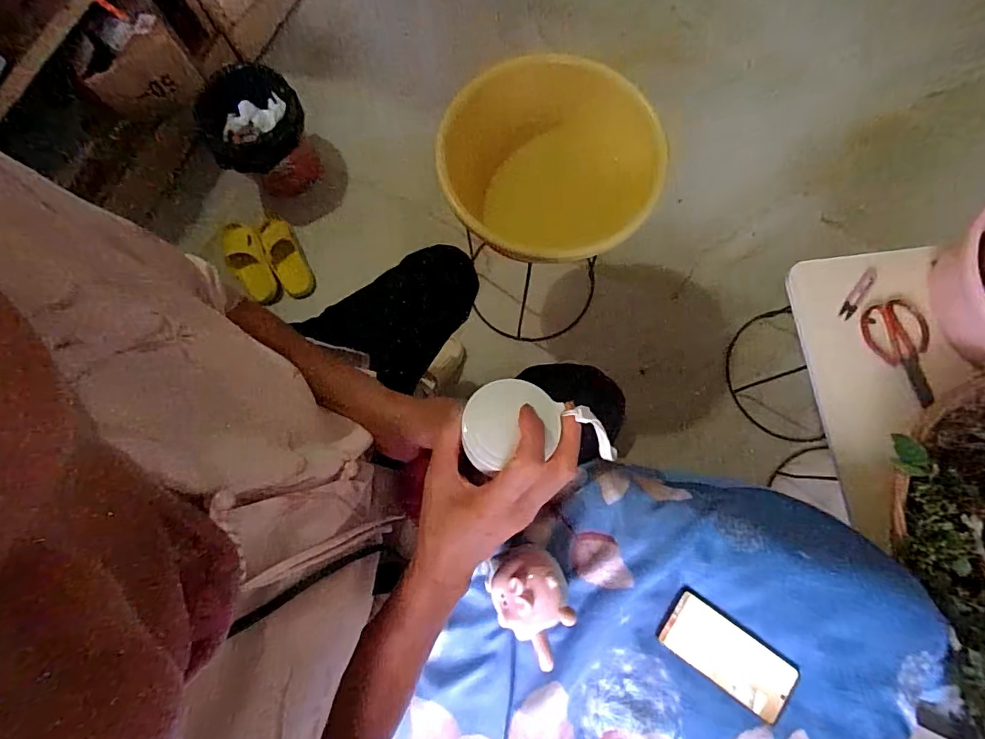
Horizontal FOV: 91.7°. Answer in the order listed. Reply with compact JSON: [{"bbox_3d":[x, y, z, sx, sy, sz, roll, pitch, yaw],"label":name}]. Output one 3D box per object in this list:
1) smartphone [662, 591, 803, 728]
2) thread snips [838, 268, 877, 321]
[{"bbox_3d":[0.292,0.355,0.597,0.156,0.010,0.077,35,81,9],"label":"smartphone"},{"bbox_3d":[0.643,-0.133,0.839,0.021,0.005,0.102,33,91,11],"label":"thread snips"}]

